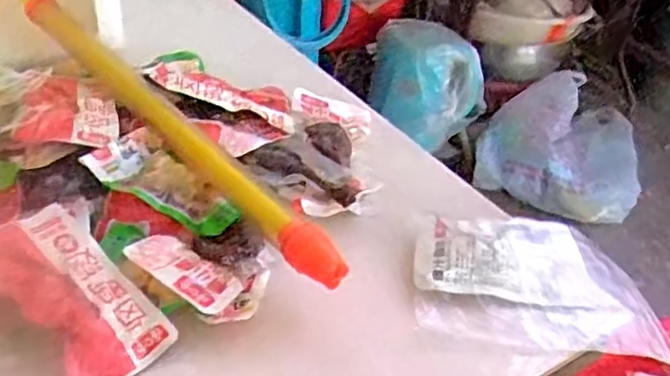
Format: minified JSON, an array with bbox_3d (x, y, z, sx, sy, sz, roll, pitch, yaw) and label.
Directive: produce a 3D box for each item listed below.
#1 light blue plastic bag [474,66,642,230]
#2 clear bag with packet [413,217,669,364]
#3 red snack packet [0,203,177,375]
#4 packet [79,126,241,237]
[{"bbox_3d":[0.482,-0.097,1.402,0.311,0.180,0.321,22,41,19],"label":"light blue plastic bag"},{"bbox_3d":[0.156,0.070,0.522,0.187,0.032,0.117,4,38,-4],"label":"clear bag with packet"},{"bbox_3d":[-0.172,0.070,0.451,0.134,0.012,0.080,45,38,10],"label":"red snack packet"},{"bbox_3d":[-0.128,-0.003,0.524,0.115,0.019,0.067,33,44,10],"label":"packet"}]

